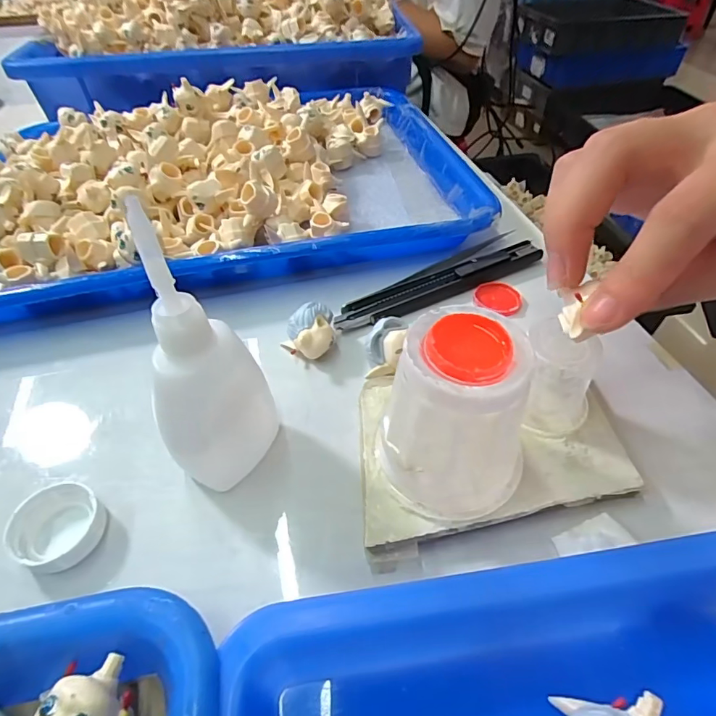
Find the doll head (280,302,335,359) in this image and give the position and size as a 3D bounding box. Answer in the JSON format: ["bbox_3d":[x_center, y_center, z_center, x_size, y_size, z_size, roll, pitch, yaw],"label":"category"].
[{"bbox_3d":[-0.025,-0.012,0.228,0.025,0.023,0.020,-10,48,-8],"label":"doll head"}]

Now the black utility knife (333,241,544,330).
[{"bbox_3d":[0.048,-0.044,0.263,0.133,0.008,0.019,-21,51,-17],"label":"black utility knife"}]

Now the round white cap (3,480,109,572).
[{"bbox_3d":[-0.115,0.062,0.173,0.035,0.009,0.030,22,52,20],"label":"round white cap"}]

